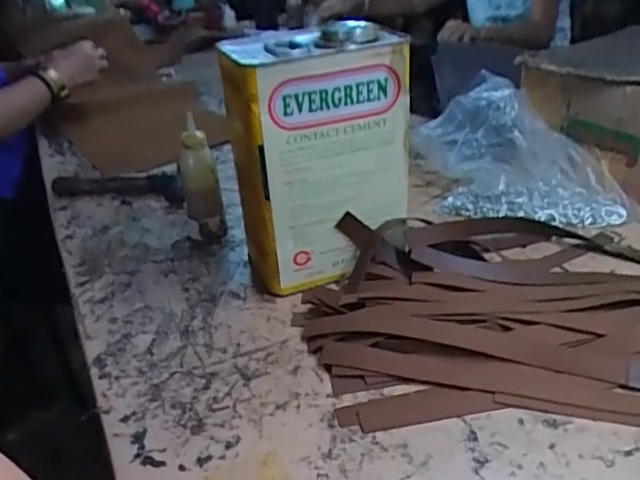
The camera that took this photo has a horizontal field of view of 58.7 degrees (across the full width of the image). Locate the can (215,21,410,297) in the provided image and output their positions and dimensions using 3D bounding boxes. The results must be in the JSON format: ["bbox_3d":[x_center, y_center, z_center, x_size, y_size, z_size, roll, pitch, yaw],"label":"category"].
[{"bbox_3d":[0.000,-0.080,0.559,0.162,0.249,0.103,-9,30,-6],"label":"can"}]

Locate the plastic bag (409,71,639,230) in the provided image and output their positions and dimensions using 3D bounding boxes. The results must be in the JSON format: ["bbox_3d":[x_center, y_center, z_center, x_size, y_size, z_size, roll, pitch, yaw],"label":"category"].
[{"bbox_3d":[0.240,-0.116,0.693,0.223,0.119,0.193,-2,30,6],"label":"plastic bag"}]

